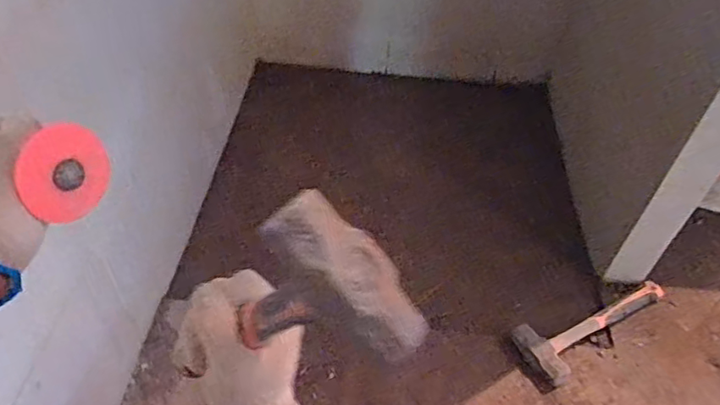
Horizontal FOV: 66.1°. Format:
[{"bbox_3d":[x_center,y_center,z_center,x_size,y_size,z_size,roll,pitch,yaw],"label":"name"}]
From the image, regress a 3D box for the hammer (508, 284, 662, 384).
[{"bbox_3d":[0.482,0.251,1.107,0.366,0.060,0.120,-16,51,-18],"label":"hammer"}]

